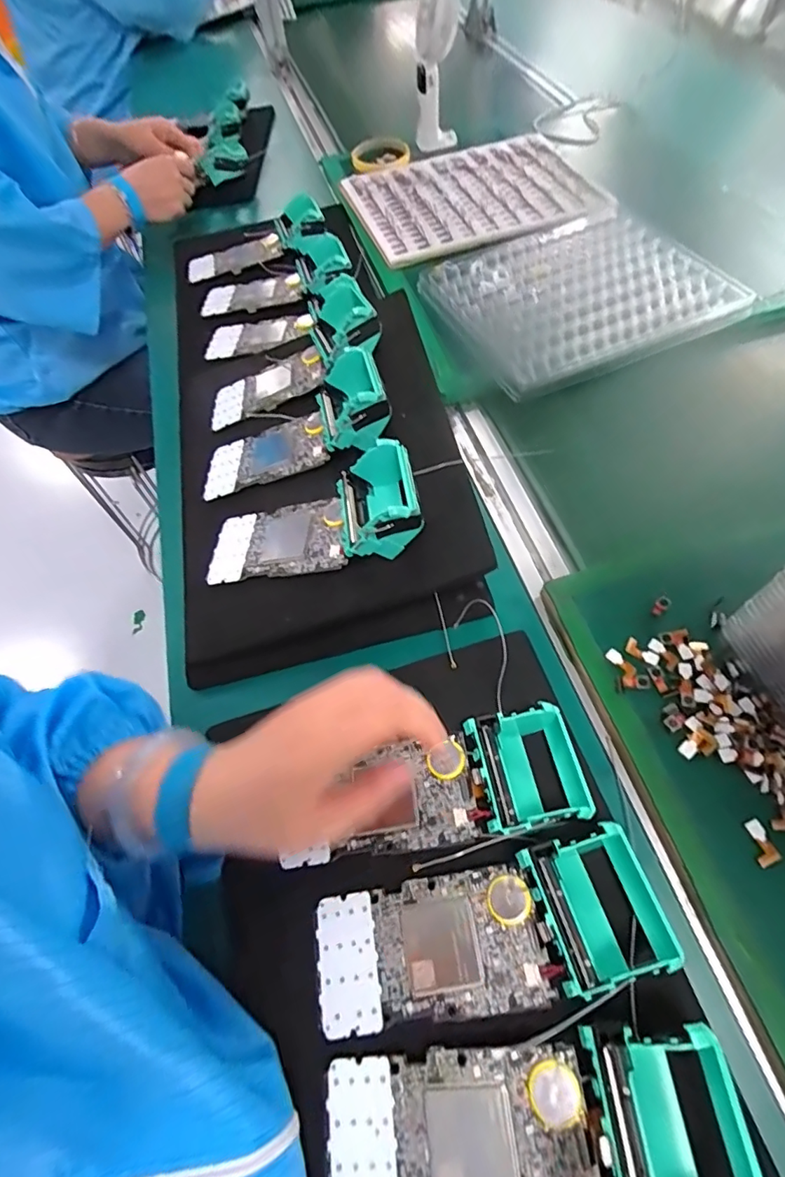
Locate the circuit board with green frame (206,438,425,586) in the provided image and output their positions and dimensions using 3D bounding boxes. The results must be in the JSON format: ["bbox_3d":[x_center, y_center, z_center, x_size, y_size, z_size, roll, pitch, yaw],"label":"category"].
[{"bbox_3d":[-0.062,-0.049,0.396,0.196,0.041,0.077,-13,59,29],"label":"circuit board with green frame"}]

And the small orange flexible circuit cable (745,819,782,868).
[{"bbox_3d":[0.217,0.150,0.300,0.011,0.004,0.024,-13,63,-3],"label":"small orange flexible circuit cable"}]

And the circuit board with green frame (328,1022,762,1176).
[{"bbox_3d":[0.065,0.265,0.250,0.194,0.041,0.073,-13,63,9],"label":"circuit board with green frame"}]

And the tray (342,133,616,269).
[{"bbox_3d":[0.115,-0.558,0.725,0.321,0.018,0.287,-15,60,-3],"label":"tray"}]

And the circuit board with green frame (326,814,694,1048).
[{"bbox_3d":[0.054,0.194,0.282,0.193,0.043,0.075,-14,63,-3],"label":"circuit board with green frame"}]

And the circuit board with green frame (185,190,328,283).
[{"bbox_3d":[-0.191,-0.480,0.709,0.208,0.029,0.081,-14,62,17],"label":"circuit board with green frame"}]

